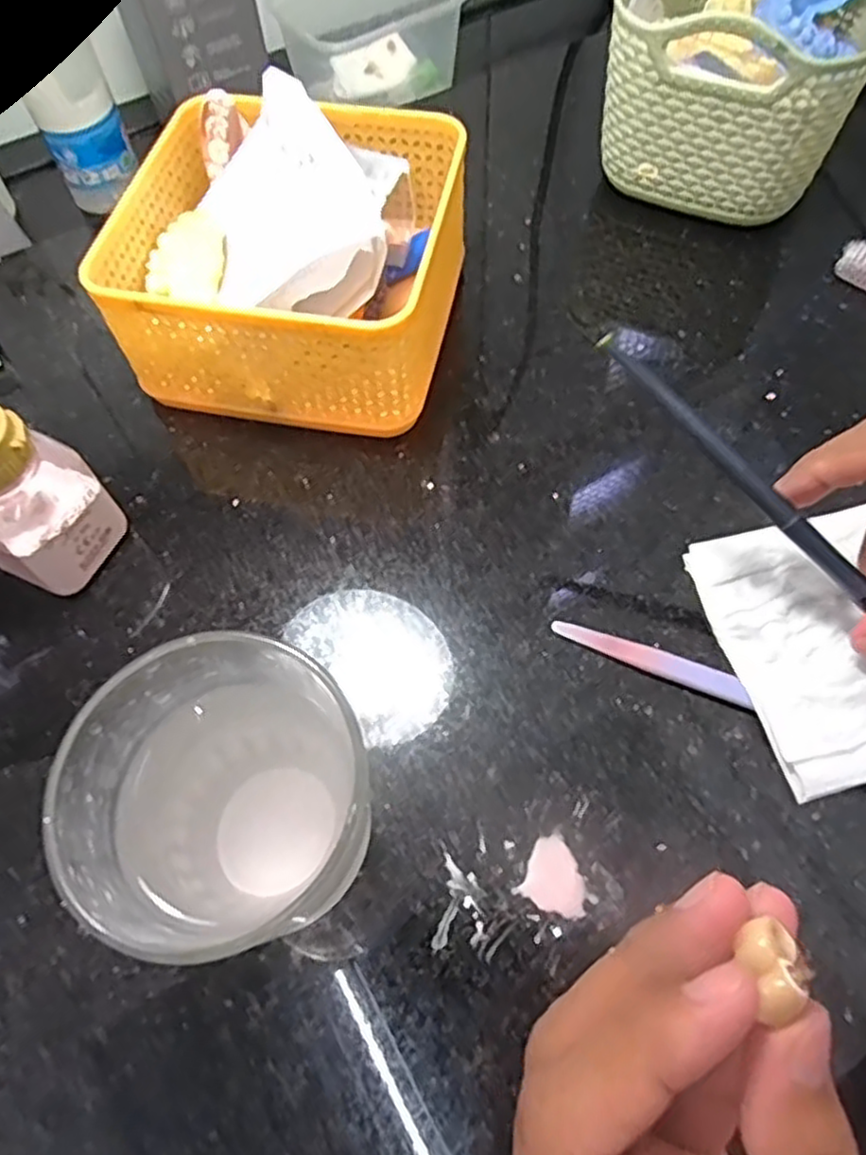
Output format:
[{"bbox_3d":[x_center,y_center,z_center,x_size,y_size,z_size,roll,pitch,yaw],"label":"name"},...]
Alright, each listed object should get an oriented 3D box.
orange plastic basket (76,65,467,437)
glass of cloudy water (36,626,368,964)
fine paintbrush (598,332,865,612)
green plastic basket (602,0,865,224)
[{"bbox_3d":[-0.059,-0.138,0.309,0.133,0.076,0.129,6,63,5],"label":"orange plastic basket"},{"bbox_3d":[-0.050,0.058,0.195,0.063,0.096,0.076,-26,65,-11],"label":"glass of cloudy water"},{"bbox_3d":[0.115,-0.021,0.234,0.162,0.006,0.007,42,69,-8],"label":"fine paintbrush"},{"bbox_3d":[0.156,-0.267,0.361,0.114,0.093,0.169,24,66,14],"label":"green plastic basket"}]

